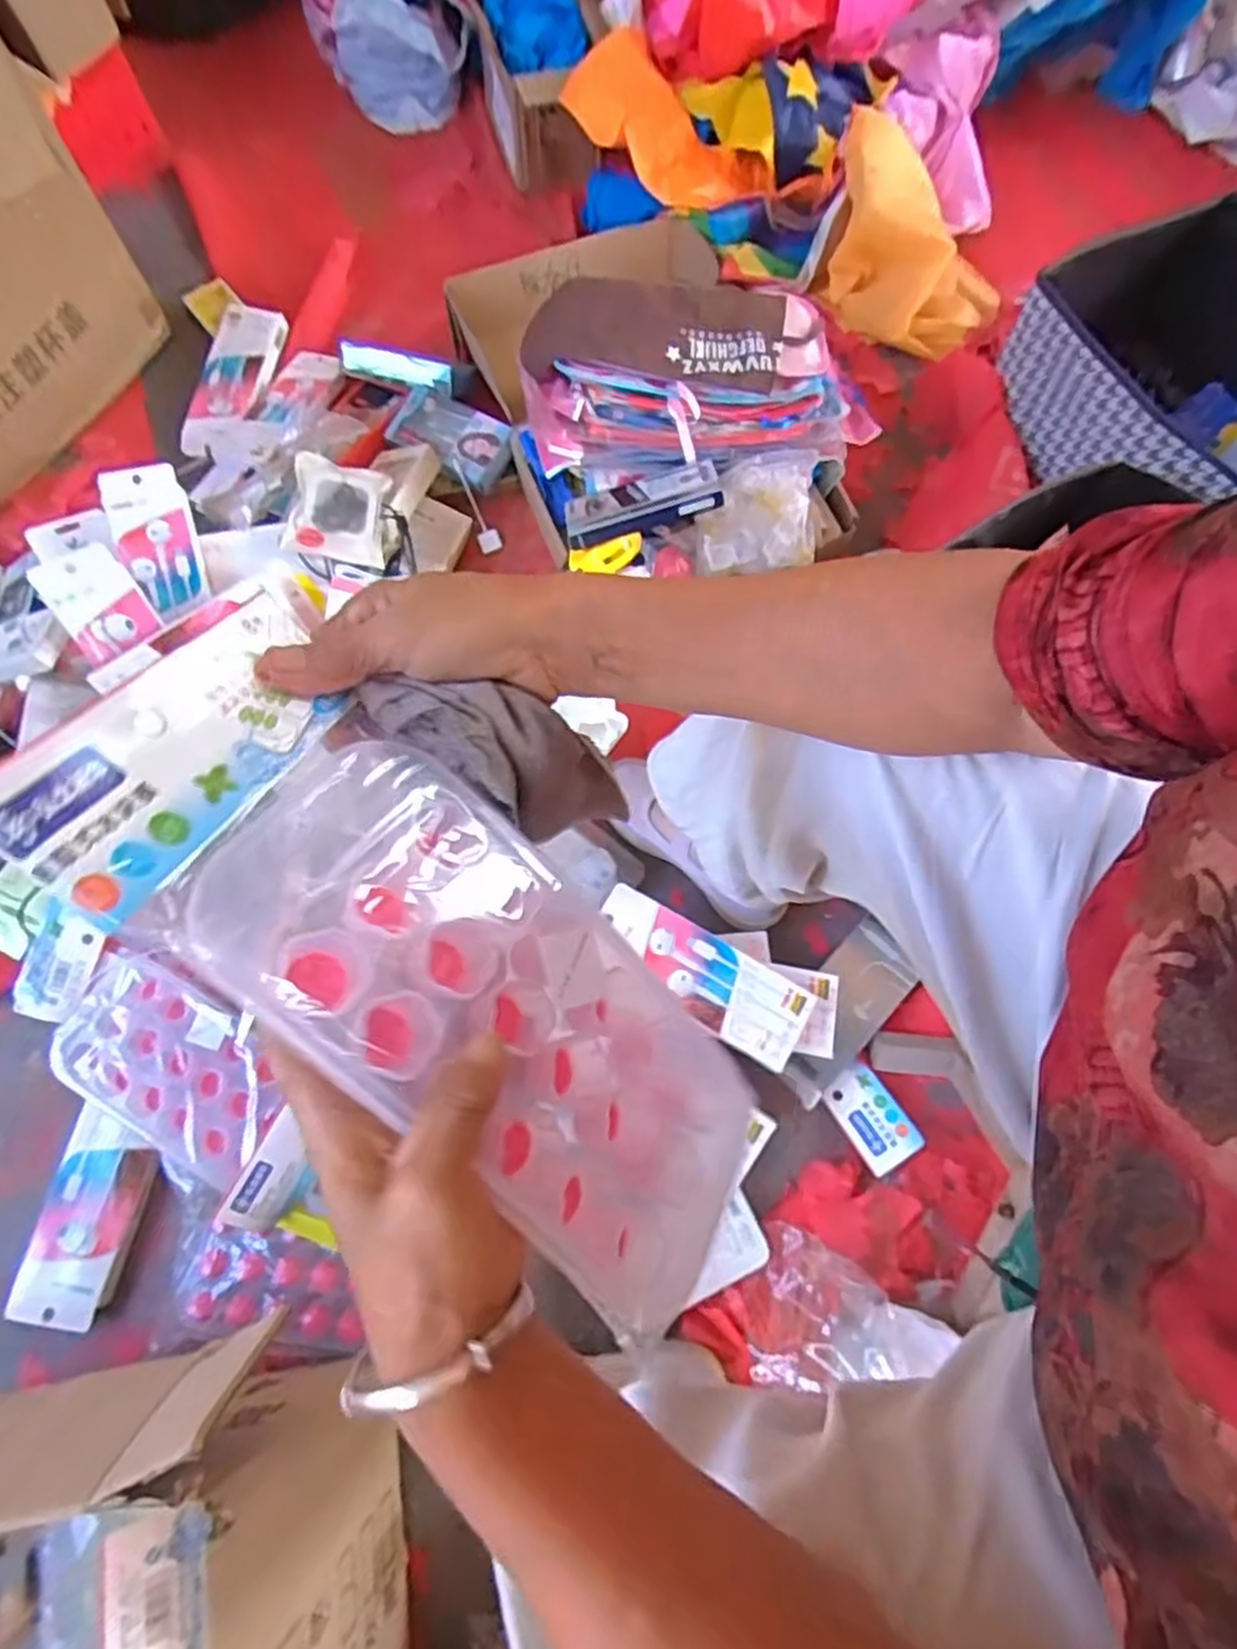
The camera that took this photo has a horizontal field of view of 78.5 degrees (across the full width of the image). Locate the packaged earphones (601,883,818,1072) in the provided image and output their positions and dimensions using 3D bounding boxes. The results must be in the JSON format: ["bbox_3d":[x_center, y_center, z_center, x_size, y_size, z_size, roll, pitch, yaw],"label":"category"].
[{"bbox_3d":[0.074,0.135,0.695,0.207,0.014,0.076,30,74,10],"label":"packaged earphones"}]

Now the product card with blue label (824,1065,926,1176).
[{"bbox_3d":[0.234,0.275,0.707,0.054,0.005,0.086,-39,56,2],"label":"product card with blue label"}]

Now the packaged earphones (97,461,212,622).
[{"bbox_3d":[-0.471,-0.286,0.768,0.080,0.020,0.151,-11,97,-3],"label":"packaged earphones"}]

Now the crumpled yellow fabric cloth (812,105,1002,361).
[{"bbox_3d":[0.379,-0.766,0.991,0.277,0.138,0.166,39,76,12],"label":"crumpled yellow fabric cloth"}]

